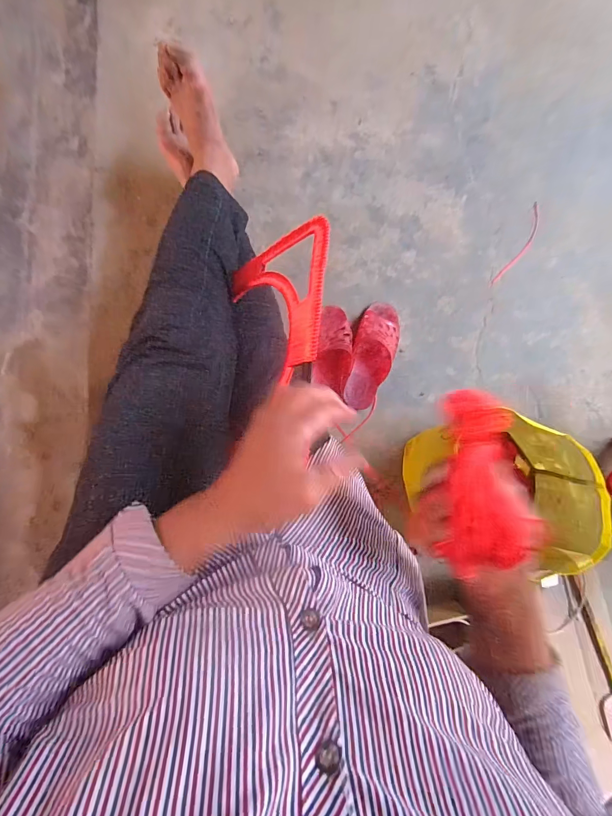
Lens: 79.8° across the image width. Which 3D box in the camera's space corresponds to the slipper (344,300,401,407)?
[{"bbox_3d":[0.140,-0.116,0.766,0.090,0.052,0.238,19,82,-2],"label":"slipper"}]

